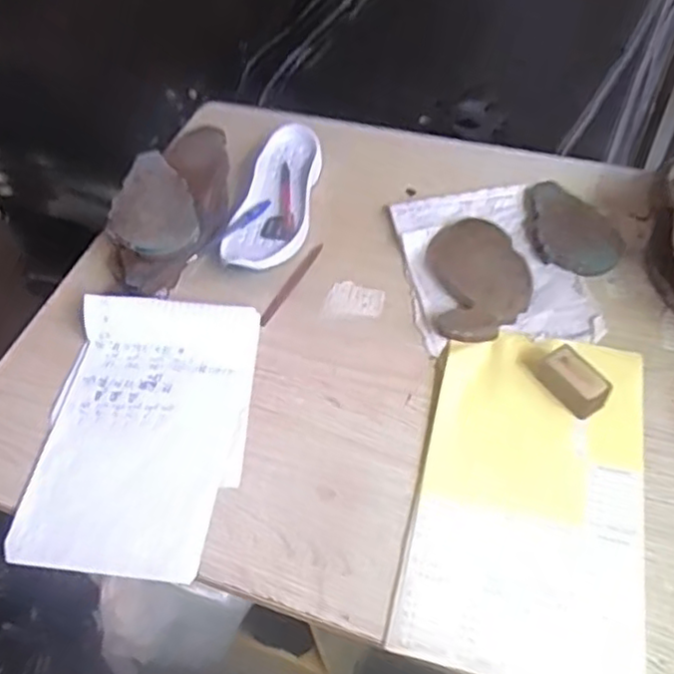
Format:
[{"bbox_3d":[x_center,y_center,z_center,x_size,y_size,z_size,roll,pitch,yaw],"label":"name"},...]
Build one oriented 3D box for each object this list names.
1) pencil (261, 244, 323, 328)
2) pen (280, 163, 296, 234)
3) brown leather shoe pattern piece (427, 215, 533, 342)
[{"bbox_3d":[-0.054,-0.065,0.833,0.013,0.008,0.135,24,58,22],"label":"pencil"},{"bbox_3d":[-0.066,-0.183,0.905,0.016,0.015,0.116,-7,52,1],"label":"pen"},{"bbox_3d":[0.166,-0.073,0.799,0.108,0.019,0.178,-2,52,5],"label":"brown leather shoe pattern piece"}]

